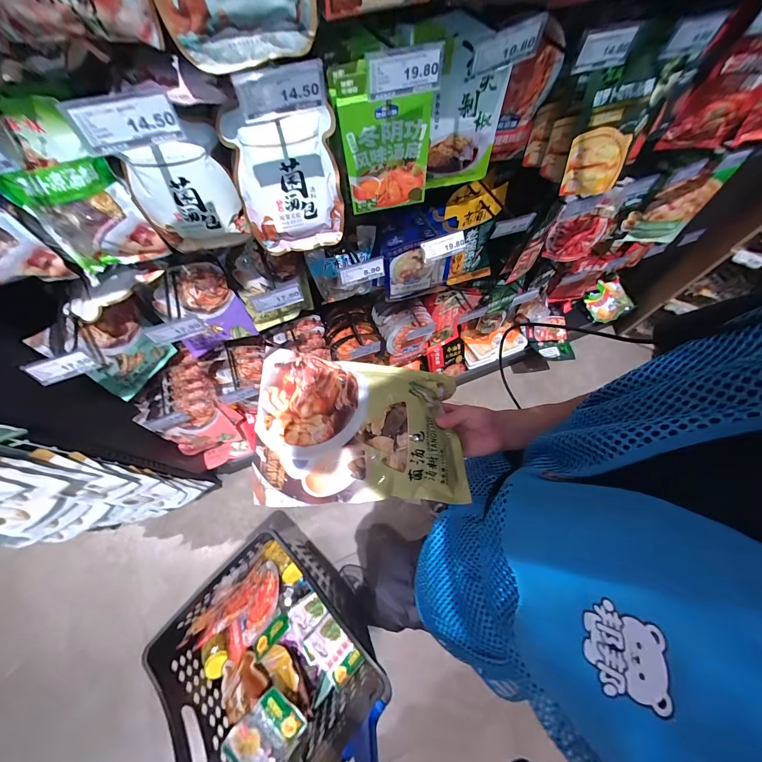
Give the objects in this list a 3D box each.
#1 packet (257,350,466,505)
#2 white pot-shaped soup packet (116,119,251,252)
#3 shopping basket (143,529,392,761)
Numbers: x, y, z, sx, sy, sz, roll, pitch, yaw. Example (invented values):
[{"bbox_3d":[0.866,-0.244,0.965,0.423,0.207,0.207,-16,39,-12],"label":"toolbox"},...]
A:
[{"bbox_3d":[-0.024,0.058,0.429,0.268,0.048,0.189,0,66,-2],"label":"packet"},{"bbox_3d":[-0.322,-0.300,0.532,0.157,0.193,0.031,-11,67,-7],"label":"white pot-shaped soup packet"},{"bbox_3d":[-0.260,0.624,0.665,0.482,0.507,0.383,41,71,15],"label":"shopping basket"}]

